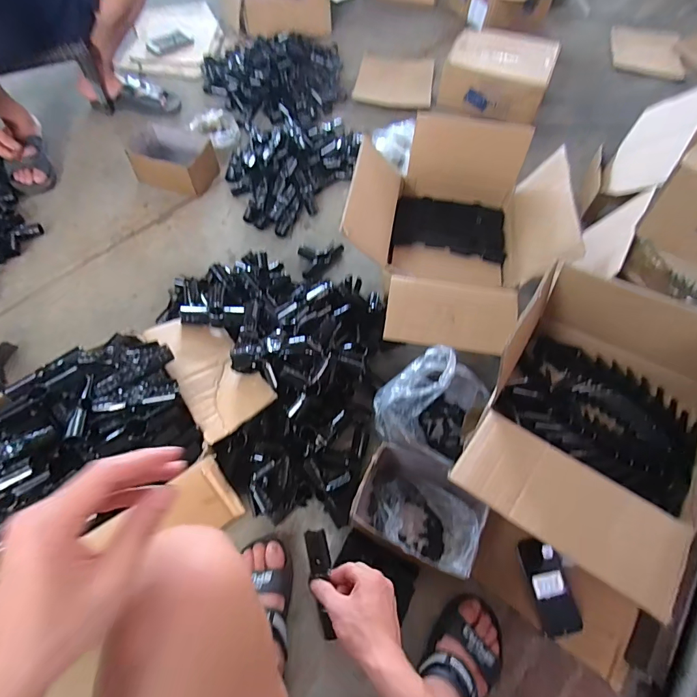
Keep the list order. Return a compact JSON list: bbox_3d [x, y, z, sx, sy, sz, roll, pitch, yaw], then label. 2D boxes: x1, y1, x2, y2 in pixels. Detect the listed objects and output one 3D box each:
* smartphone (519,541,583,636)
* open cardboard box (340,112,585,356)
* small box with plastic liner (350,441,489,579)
[{"bbox_3d":[0.339,0.402,0.703,0.071,0.012,0.149,-16,77,-10],"label":"smartphone"},{"bbox_3d":[0.230,-0.247,0.948,0.445,0.224,0.539,9,61,3],"label":"open cardboard box"},{"bbox_3d":[0.119,0.275,0.716,0.204,0.101,0.153,26,63,12],"label":"small box with plastic liner"}]

